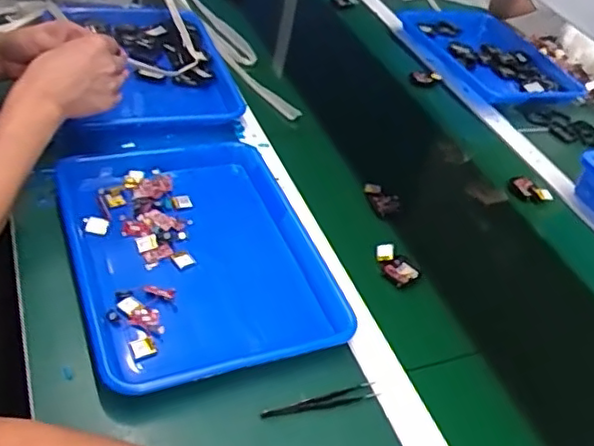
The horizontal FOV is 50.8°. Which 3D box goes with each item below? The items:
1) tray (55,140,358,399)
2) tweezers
[{"bbox_3d":[-0.112,0.027,0.690,0.254,0.036,0.343,-8,45,-23],"label":"tray"},{"bbox_3d":[0.024,0.168,0.580,0.114,0.010,0.013,-7,45,-23],"label":"tweezers"}]

